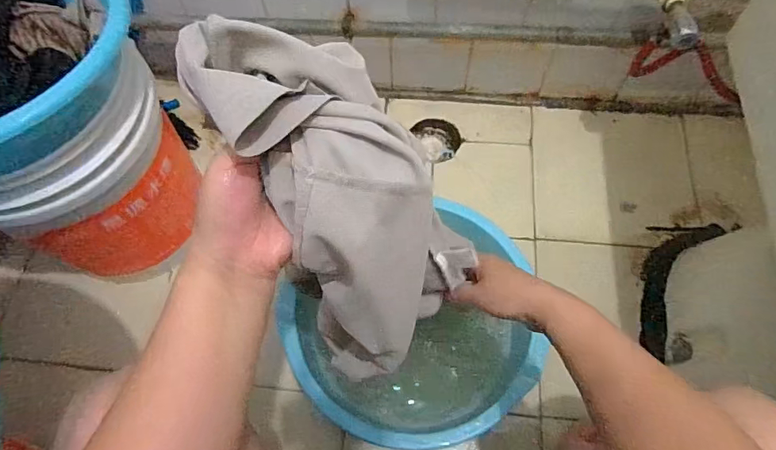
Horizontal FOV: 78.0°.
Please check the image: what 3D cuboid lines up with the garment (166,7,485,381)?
[{"bbox_3d":[-0.017,0.007,0.362,0.128,0.328,0.096,-33,40,-13],"label":"garment"}]

